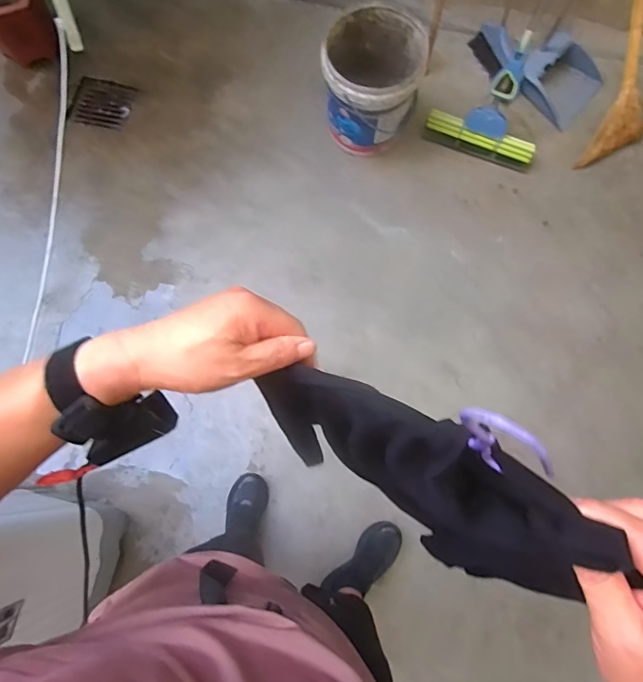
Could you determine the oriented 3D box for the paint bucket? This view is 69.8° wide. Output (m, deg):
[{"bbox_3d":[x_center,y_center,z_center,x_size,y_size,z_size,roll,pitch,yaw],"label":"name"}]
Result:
[{"bbox_3d":[0.154,-0.812,1.470,0.283,0.343,0.289,0,76,-2],"label":"paint bucket"}]

